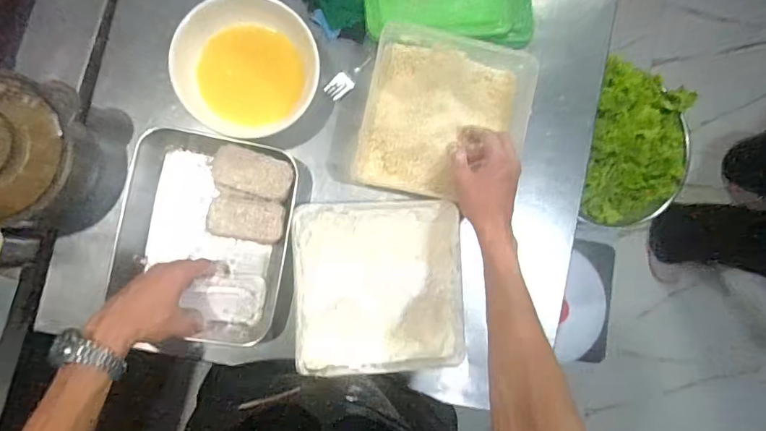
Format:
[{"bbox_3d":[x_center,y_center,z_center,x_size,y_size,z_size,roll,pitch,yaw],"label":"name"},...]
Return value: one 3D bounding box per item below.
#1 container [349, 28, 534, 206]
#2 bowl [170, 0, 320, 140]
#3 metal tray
[{"bbox_3d":[0.083,-0.137,0.619,0.213,0.051,0.221,12,86,-6],"label":"container"},{"bbox_3d":[-0.167,-0.183,0.576,0.166,0.060,0.165,0,87,-6],"label":"bowl"},{"bbox_3d":[-0.227,0.026,0.595,0.201,0.059,0.255,11,86,-6],"label":"metal tray"}]

